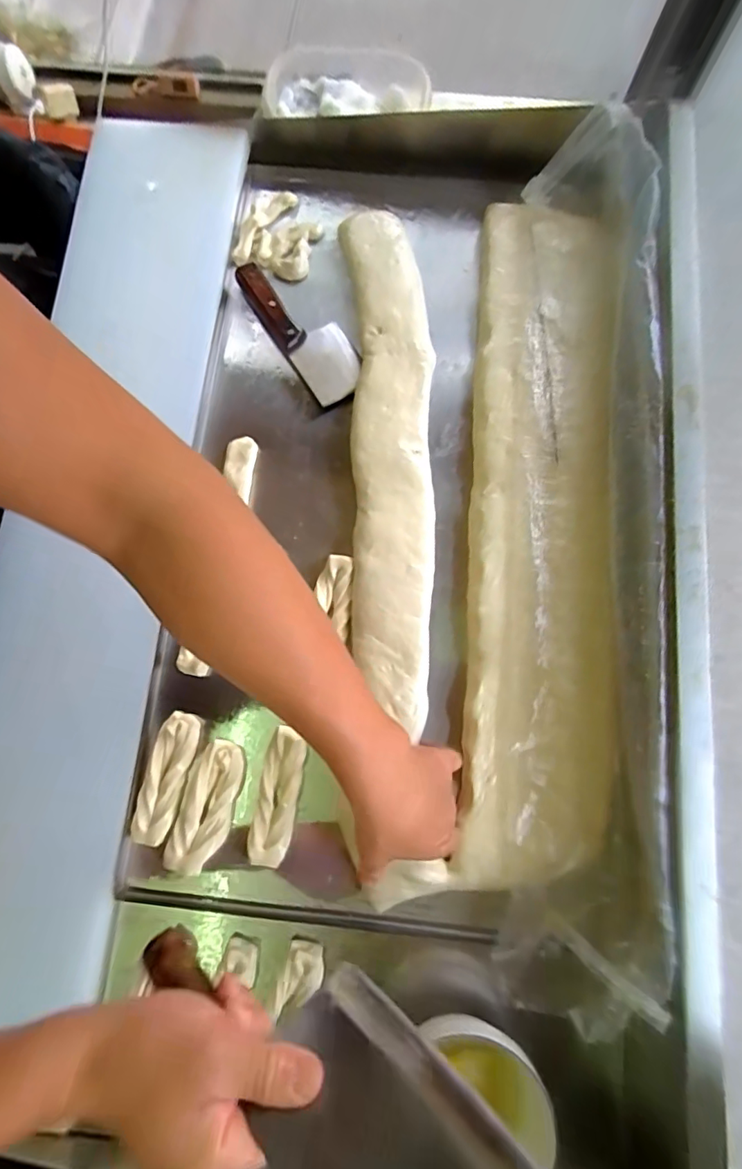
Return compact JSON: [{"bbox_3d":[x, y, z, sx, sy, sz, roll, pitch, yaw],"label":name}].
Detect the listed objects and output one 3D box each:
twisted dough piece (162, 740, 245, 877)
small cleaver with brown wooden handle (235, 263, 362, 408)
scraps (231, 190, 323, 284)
[{"bbox_3d":[-0.156,0.209,0.469,0.049,0.016,0.117,15,79,2],"label":"twisted dough piece"},{"bbox_3d":[-0.078,-0.301,0.581,0.072,0.015,0.210,-32,81,-7],"label":"small cleaver with brown wooden handle"},{"bbox_3d":[-0.111,-0.432,0.610,0.096,0.023,0.121,17,79,3],"label":"scraps"}]

